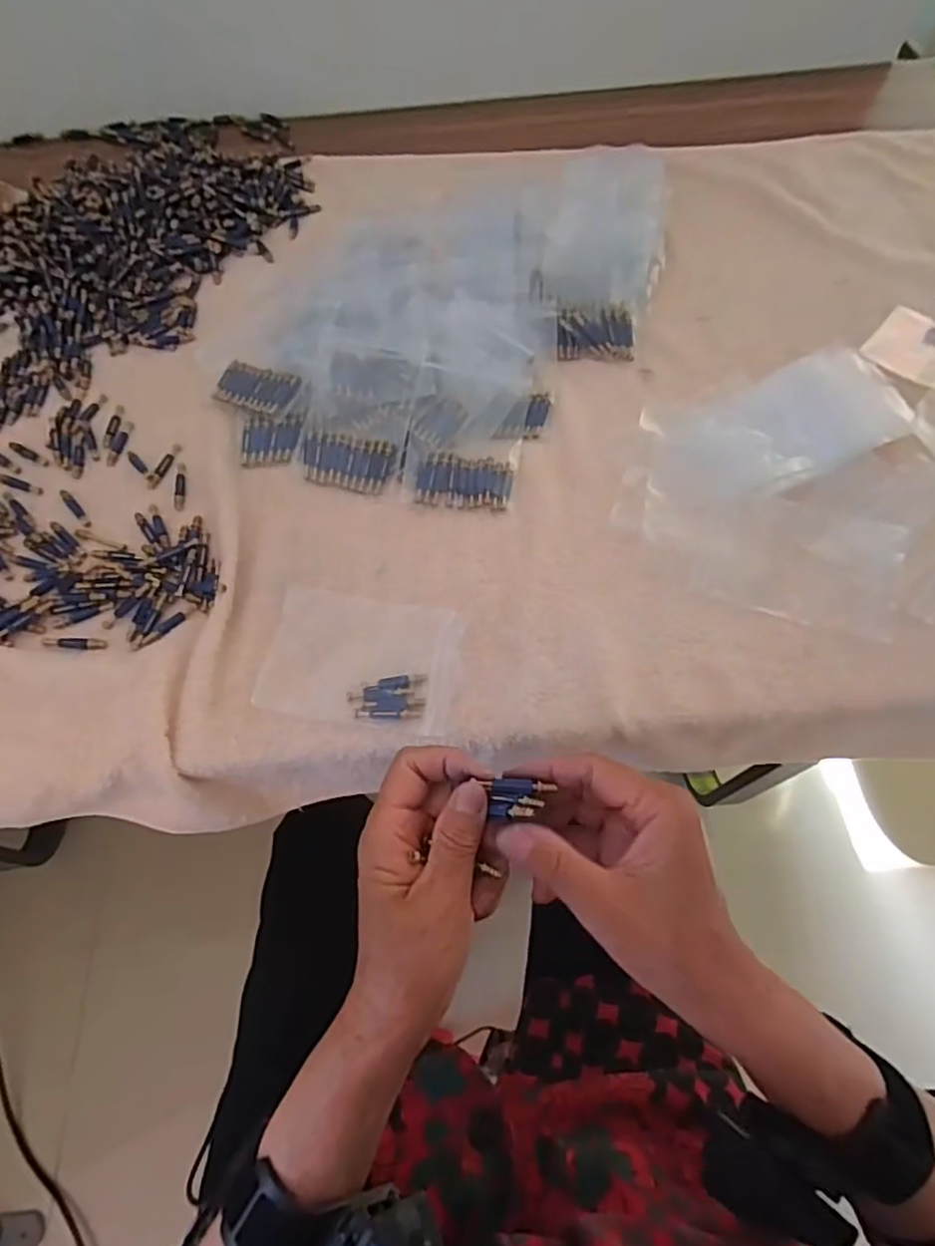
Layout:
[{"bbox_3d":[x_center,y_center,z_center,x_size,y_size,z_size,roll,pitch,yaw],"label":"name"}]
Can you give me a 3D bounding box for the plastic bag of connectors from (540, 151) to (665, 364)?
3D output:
[{"bbox_3d":[0.113,-0.309,0.534,0.096,0.045,0.222,11,64,8],"label":"plastic bag of connectors"}]

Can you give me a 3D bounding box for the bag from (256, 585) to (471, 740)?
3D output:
[{"bbox_3d":[-0.064,0.019,0.394,0.116,0.018,0.080,9,64,7],"label":"bag"}]

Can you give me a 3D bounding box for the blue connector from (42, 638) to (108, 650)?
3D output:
[{"bbox_3d":[-0.248,0.012,0.408,0.042,0.004,0.008,2,61,4],"label":"blue connector"}]

